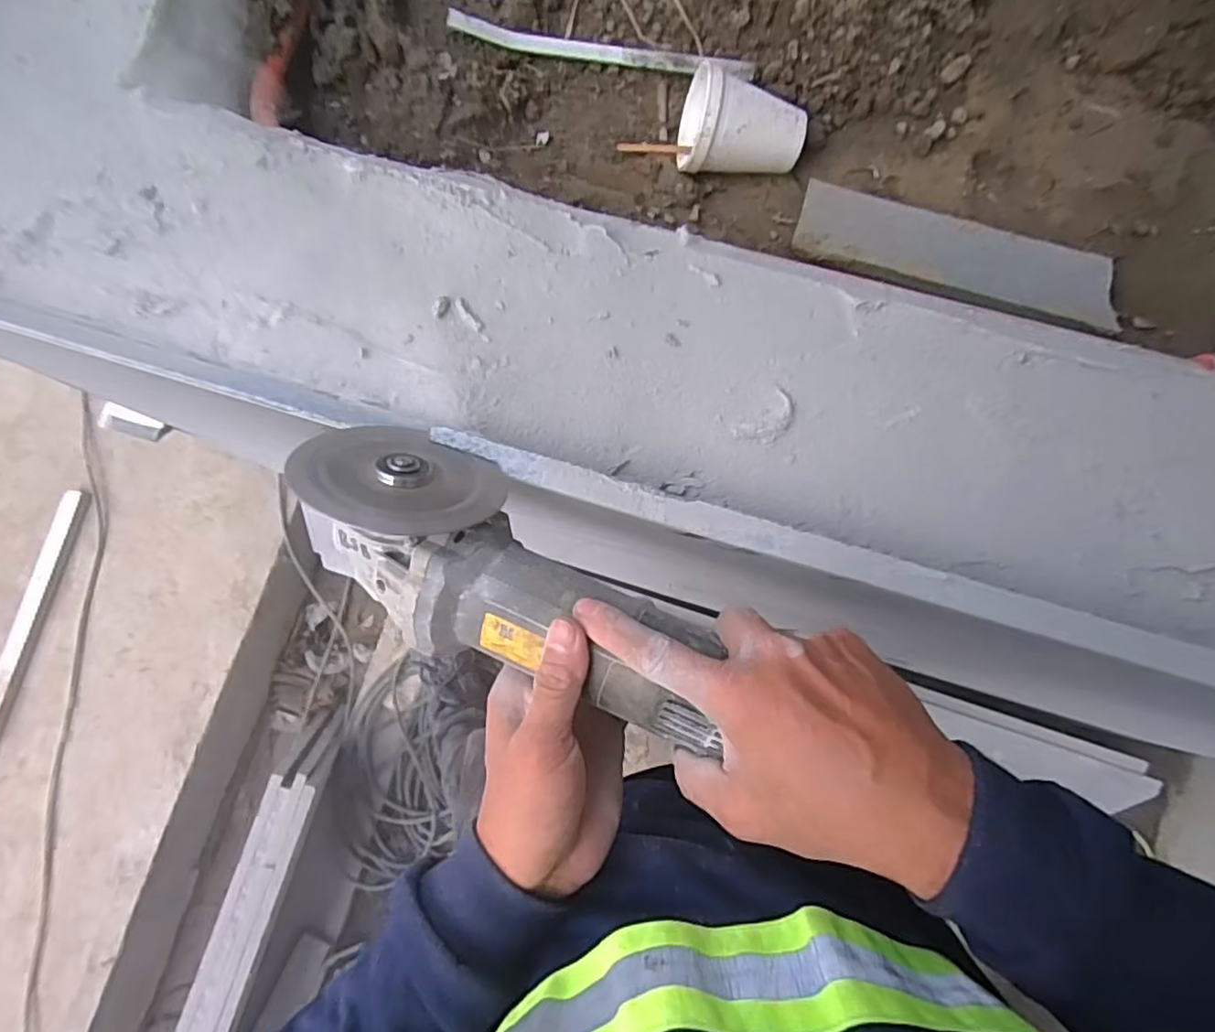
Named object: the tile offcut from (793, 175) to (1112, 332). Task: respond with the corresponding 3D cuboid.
[{"bbox_3d":[0.286,-0.215,0.527,0.257,0.007,0.062,17,82,3],"label":"tile offcut"}]

